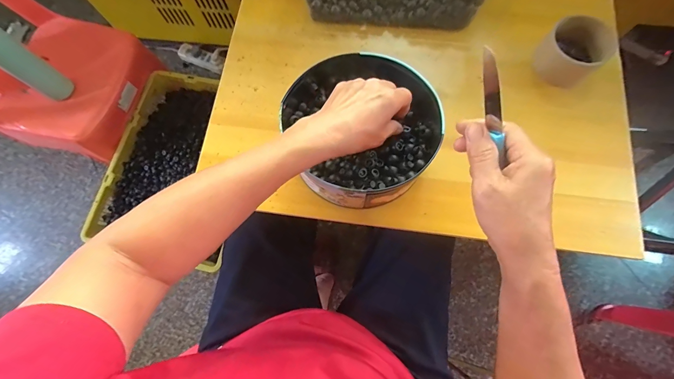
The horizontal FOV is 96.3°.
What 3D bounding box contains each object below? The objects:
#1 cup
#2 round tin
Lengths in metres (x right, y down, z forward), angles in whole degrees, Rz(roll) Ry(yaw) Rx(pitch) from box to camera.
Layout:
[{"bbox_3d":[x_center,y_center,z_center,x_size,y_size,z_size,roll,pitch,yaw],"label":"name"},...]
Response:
[{"bbox_3d":[0.335,-0.195,0.431,0.079,0.052,0.072,0,75,2],"label":"cup"},{"bbox_3d":[0.034,-0.090,0.399,0.199,0.063,0.217,0,75,2],"label":"round tin"}]

